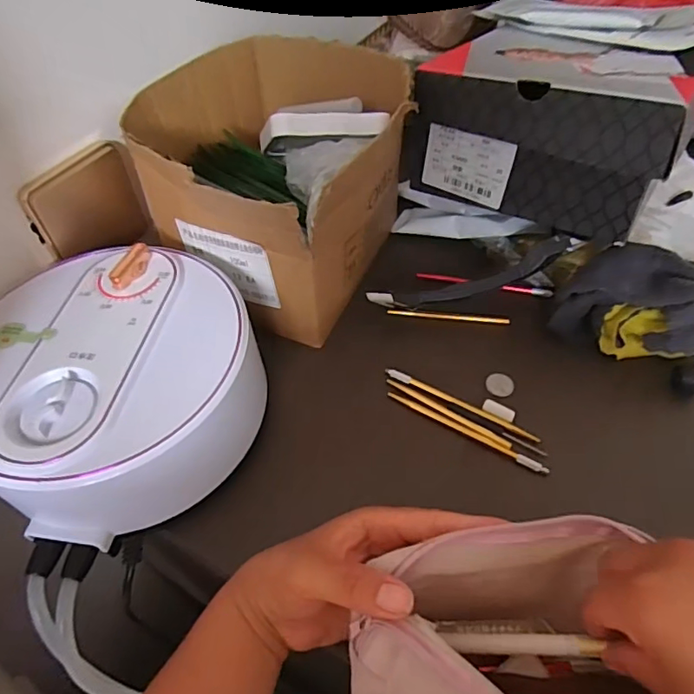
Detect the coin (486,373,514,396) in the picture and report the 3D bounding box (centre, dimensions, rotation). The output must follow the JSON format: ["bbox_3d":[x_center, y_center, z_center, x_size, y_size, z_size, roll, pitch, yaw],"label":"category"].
[{"bbox_3d":[0.126,0.030,0.428,0.021,0.004,0.023,-1,50,1],"label":"coin"}]

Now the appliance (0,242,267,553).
[{"bbox_3d":[-0.166,0.016,0.375,0.191,0.081,0.197,-1,50,1],"label":"appliance"}]

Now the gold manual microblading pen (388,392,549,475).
[{"bbox_3d":[0.090,0.064,0.402,0.129,0.004,0.006,26,56,22],"label":"gold manual microblading pen"}]

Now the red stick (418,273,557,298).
[{"bbox_3d":[0.130,-0.060,0.497,0.125,0.008,0.009,8,51,9],"label":"red stick"}]

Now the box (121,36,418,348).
[{"bbox_3d":[-0.056,-0.149,0.466,0.203,0.150,0.225,24,55,21],"label":"box"}]

